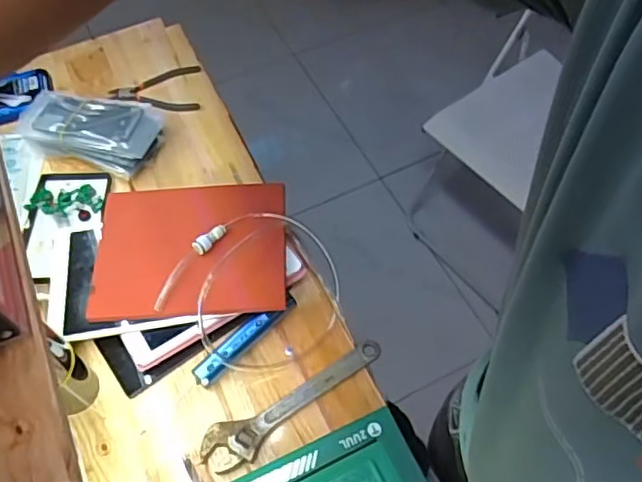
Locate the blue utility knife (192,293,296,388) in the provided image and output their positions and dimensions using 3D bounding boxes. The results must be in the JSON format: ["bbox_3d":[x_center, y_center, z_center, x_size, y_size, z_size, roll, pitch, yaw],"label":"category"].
[{"bbox_3d":[-0.093,0.118,0.741,0.034,0.025,0.149,39,67,22],"label":"blue utility knife"}]

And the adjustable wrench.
[{"bbox_3d":[-0.026,0.191,0.705,0.237,0.019,0.051,-27,62,-14],"label":"adjustable wrench"}]

